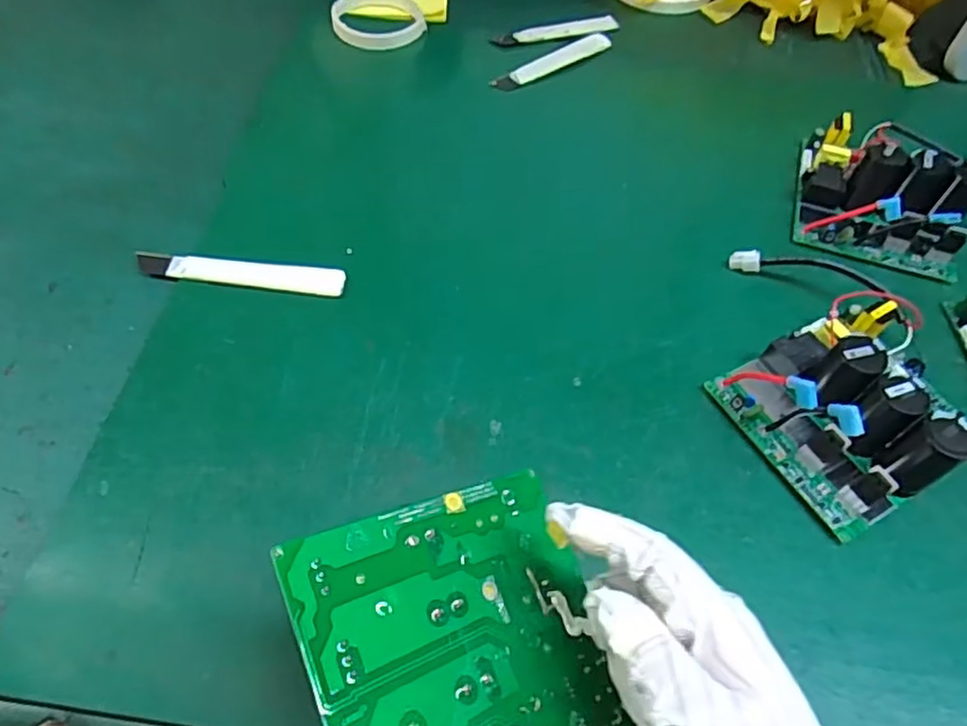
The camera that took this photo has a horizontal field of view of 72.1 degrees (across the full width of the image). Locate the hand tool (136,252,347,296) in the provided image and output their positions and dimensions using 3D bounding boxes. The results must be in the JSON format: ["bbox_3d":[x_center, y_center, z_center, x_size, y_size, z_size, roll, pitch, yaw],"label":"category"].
[{"bbox_3d":[-0.166,-0.063,0.459,0.139,0.004,0.023,6,56,-1],"label":"hand tool"}]

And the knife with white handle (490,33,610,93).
[{"bbox_3d":[0.069,-0.289,0.633,0.142,0.004,0.027,-33,65,-24],"label":"knife with white handle"}]

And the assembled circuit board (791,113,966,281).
[{"bbox_3d":[0.320,-0.144,0.528,0.116,0.061,0.136,16,56,5],"label":"assembled circuit board"}]

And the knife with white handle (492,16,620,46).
[{"bbox_3d":[0.076,-0.331,0.665,0.141,0.006,0.024,-20,60,-17],"label":"knife with white handle"}]

